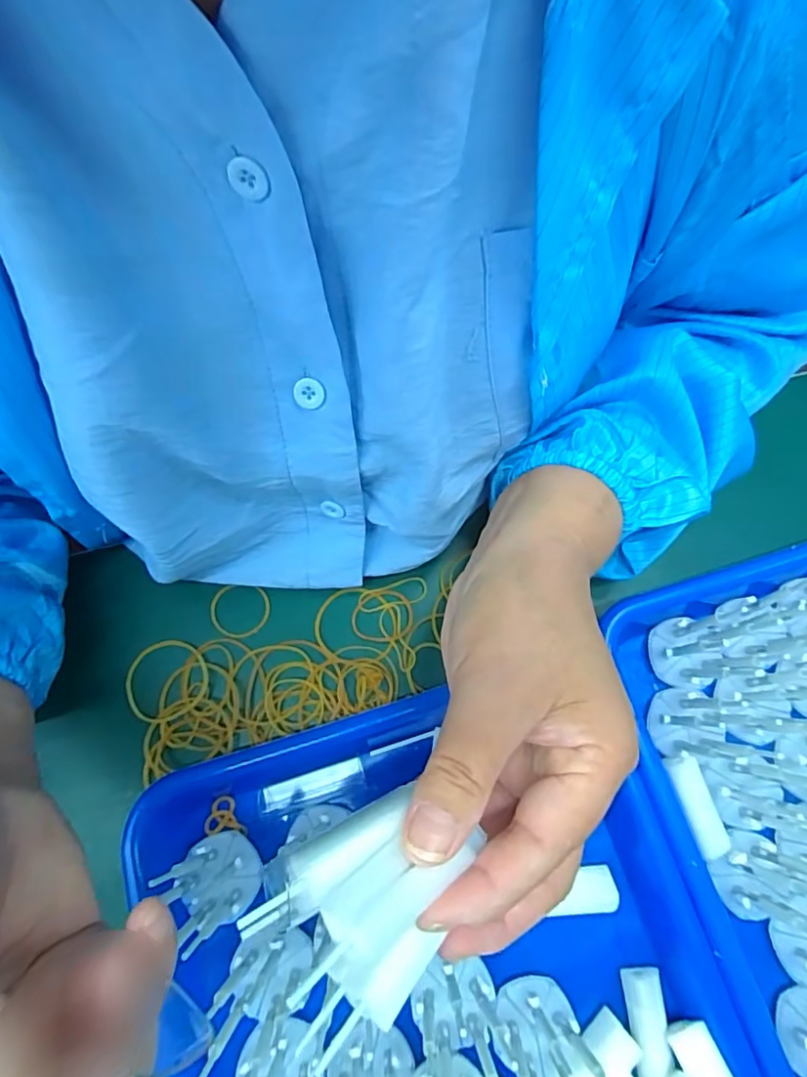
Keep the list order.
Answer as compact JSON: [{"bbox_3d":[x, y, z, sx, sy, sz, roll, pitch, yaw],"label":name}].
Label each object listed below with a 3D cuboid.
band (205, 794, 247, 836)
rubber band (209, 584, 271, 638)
[{"bbox_3d":[-0.091,0.142,0.285,0.021,0.004,0.018,-3,74,-2],"label":"band"},{"bbox_3d":[-0.096,0.043,0.322,0.034,0.004,0.030,1,69,-1],"label":"rubber band"}]

